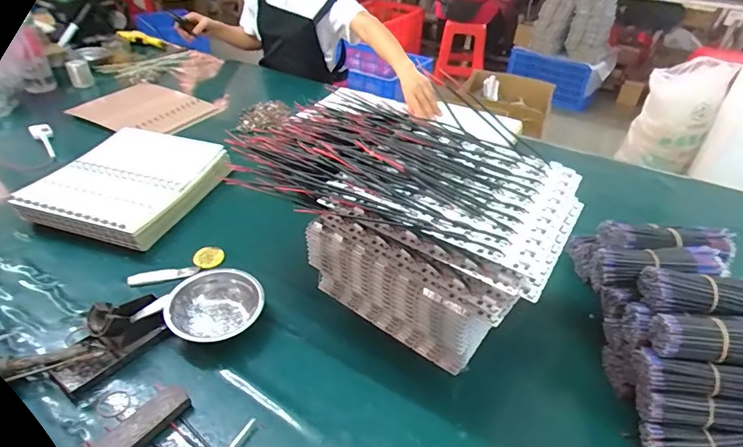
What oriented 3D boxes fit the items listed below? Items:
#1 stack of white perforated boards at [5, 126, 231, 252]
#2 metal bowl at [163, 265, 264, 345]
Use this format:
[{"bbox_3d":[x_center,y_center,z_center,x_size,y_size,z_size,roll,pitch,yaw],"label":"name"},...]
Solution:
[{"bbox_3d":[-0.447,-0.081,0.851,0.262,0.059,0.301,14,39,14],"label":"stack of white perforated boards"},{"bbox_3d":[-0.219,0.117,0.641,0.123,0.046,0.119,2,38,-2],"label":"metal bowl"}]

